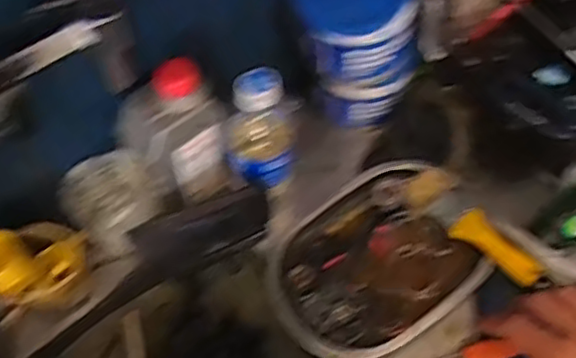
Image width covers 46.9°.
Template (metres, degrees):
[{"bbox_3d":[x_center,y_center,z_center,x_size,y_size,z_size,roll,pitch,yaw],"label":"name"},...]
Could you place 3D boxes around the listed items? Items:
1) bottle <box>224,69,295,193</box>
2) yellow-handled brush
[{"bbox_3d":[-0.027,-0.046,0.598,0.060,0.125,0.058,-1,59,2],"label":"bottle"},{"bbox_3d":[0.173,0.045,0.625,0.044,0.011,0.144,-36,64,-18],"label":"yellow-handled brush"}]

